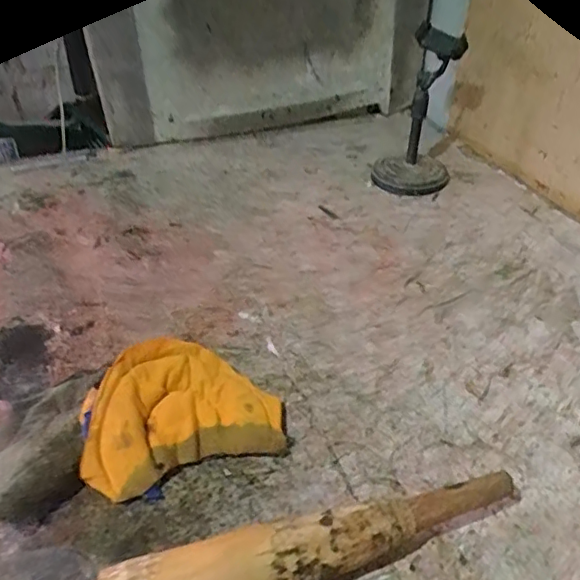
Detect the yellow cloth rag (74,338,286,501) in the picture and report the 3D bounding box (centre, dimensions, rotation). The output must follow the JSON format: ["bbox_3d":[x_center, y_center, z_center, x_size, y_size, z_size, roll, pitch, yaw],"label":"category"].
[{"bbox_3d":[-0.092,0.094,0.462,0.161,0.066,0.113,-15,40,-22],"label":"yellow cloth rag"}]

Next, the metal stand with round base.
[{"bbox_3d":[0.180,-0.249,0.795,0.108,0.206,0.114,7,37,7],"label":"metal stand with round base"}]

